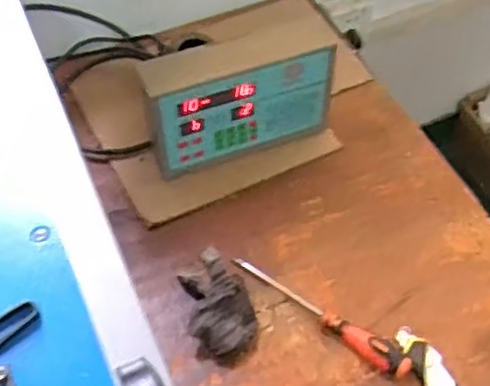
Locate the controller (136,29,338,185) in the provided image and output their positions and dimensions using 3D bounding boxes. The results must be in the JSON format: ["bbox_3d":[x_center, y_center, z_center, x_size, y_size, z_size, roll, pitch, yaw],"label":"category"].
[{"bbox_3d":[-0.009,-0.112,0.831,0.223,0.159,0.067,-17,57,-11],"label":"controller"}]

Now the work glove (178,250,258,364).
[{"bbox_3d":[-0.027,0.121,0.725,0.075,0.062,0.111,-7,56,-4],"label":"work glove"}]

